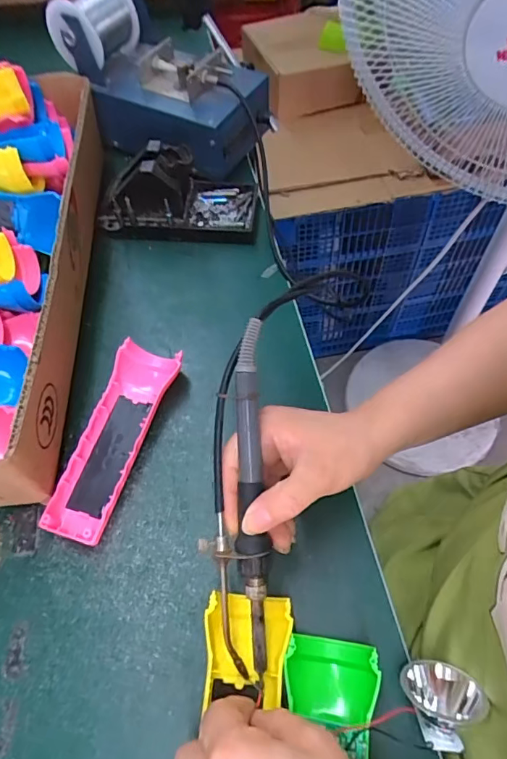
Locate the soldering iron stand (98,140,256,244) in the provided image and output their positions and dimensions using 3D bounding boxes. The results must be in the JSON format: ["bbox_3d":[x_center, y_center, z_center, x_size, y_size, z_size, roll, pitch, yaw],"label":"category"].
[{"bbox_3d":[-0.073,-0.189,0.455,0.147,0.073,0.079,4,59,2],"label":"soldering iron stand"}]

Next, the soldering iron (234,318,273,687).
[{"bbox_3d":[0.000,0.069,0.273,0.015,0.023,0.204,-2,88,-2],"label":"soldering iron"}]

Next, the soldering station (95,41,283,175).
[{"bbox_3d":[-0.074,-0.299,0.503,0.172,0.078,0.122,27,62,15],"label":"soldering station"}]

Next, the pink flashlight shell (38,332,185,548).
[{"bbox_3d":[-0.103,0.041,0.351,0.046,0.023,0.156,13,60,7],"label":"pink flashlight shell"}]

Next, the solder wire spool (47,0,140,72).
[{"bbox_3d":[-0.165,-0.366,0.476,0.068,0.062,0.075,17,62,13],"label":"solder wire spool"}]

